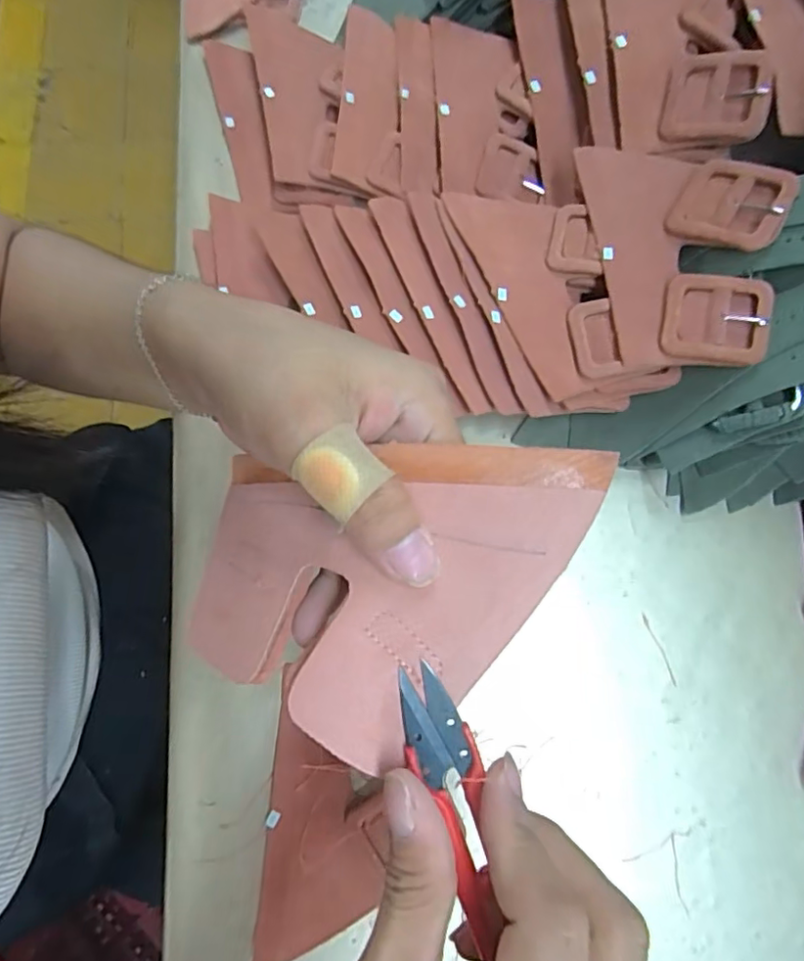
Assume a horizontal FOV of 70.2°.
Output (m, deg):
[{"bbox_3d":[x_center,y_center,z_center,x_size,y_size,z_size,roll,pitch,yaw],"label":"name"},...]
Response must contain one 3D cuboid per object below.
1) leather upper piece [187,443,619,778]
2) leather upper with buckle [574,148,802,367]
[{"bbox_3d":[-0.010,0.037,0.182,0.135,0.016,0.095,1,80,20],"label":"leather upper piece"},{"bbox_3d":[0.159,-0.134,0.316,0.094,0.016,0.142,-11,75,22],"label":"leather upper with buckle"}]

